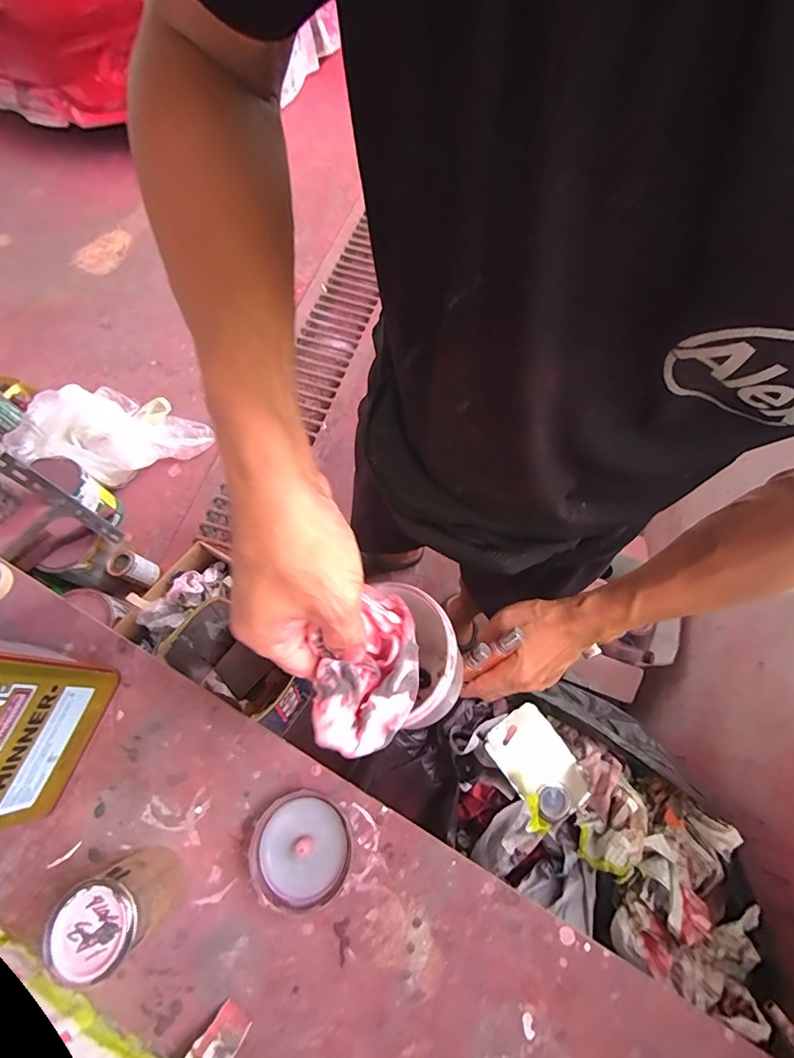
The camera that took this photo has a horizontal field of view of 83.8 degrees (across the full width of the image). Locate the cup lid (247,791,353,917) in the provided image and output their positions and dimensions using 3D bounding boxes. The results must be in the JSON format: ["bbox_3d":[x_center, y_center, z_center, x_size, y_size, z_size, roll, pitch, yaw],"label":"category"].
[{"bbox_3d":[-0.101,0.340,0.472,0.101,0.030,0.101,0,67,0],"label":"cup lid"}]

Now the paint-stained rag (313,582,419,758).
[{"bbox_3d":[-0.011,0.090,0.272,0.062,0.048,0.091,31,71,12],"label":"paint-stained rag"}]

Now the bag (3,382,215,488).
[{"bbox_3d":[-0.855,-0.281,1.345,0.445,0.183,0.373,23,69,10],"label":"bag"}]

